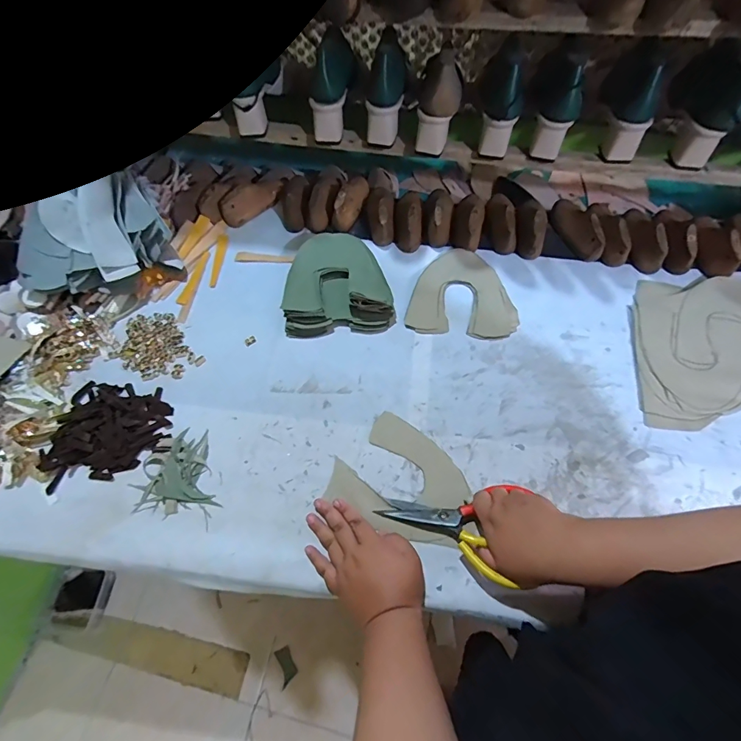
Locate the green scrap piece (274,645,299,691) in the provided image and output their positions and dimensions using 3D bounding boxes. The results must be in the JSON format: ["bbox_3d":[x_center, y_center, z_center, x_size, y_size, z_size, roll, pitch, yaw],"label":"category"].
[{"bbox_3d":[-0.224,0.791,1.086,0.046,0.004,0.084,-23,63,-12],"label":"green scrap piece"}]

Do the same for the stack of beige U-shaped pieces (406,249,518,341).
[{"bbox_3d":[0.152,-0.129,0.670,0.170,0.011,0.163,4,64,3],"label":"stack of beige U-shaped pieces"}]

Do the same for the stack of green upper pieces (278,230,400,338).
[{"bbox_3d":[-0.054,-0.147,0.665,0.168,0.044,0.180,-4,63,-1],"label":"stack of green upper pieces"}]

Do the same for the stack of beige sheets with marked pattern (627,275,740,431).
[{"bbox_3d":[0.512,-0.033,0.611,0.220,0.011,0.263,7,64,5],"label":"stack of beige sheets with marked pattern"}]

